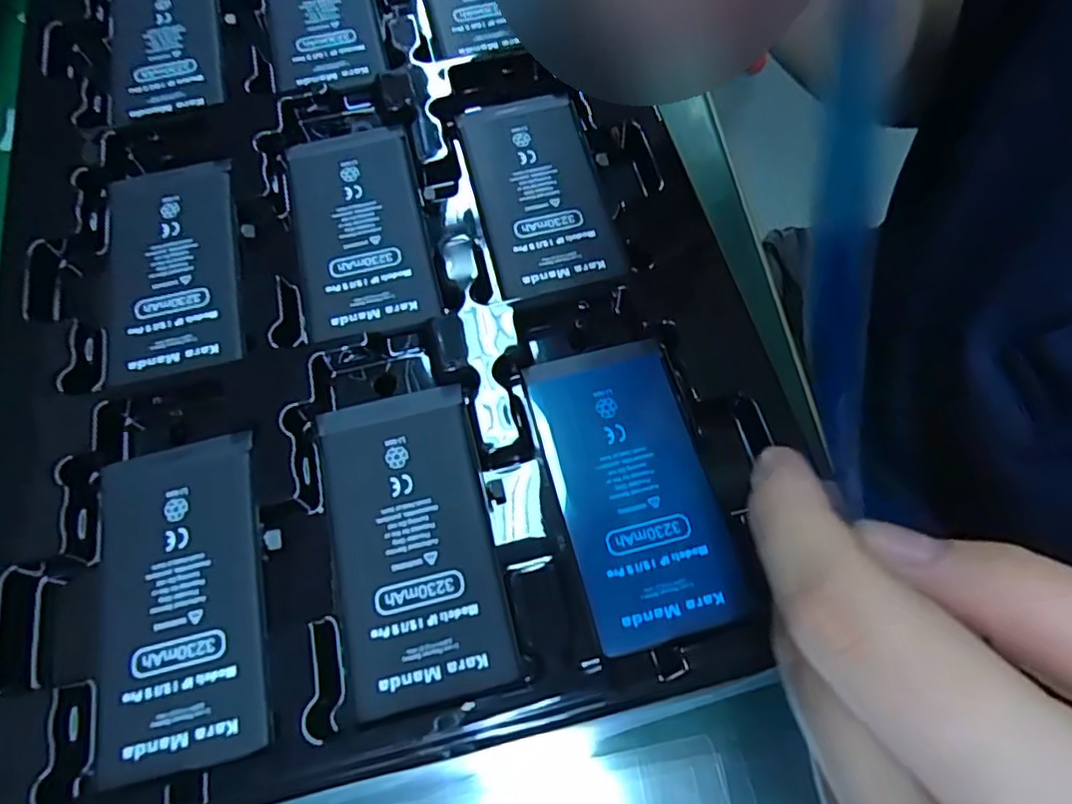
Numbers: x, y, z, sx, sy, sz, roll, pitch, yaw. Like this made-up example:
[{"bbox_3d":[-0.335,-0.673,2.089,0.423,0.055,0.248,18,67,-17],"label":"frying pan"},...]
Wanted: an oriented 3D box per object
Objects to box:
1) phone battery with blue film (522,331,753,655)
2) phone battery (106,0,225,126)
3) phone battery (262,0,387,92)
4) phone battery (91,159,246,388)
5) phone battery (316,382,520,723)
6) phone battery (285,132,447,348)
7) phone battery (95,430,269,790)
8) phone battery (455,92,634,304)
[{"bbox_3d":[0.026,0.021,0.181,0.042,0.004,0.084,-15,66,-3],"label":"phone battery with blue film"},{"bbox_3d":[-0.149,-0.145,0.257,0.047,0.004,0.080,-14,66,-3],"label":"phone battery"},{"bbox_3d":[-0.089,-0.156,0.266,0.047,0.011,0.083,-16,66,0],"label":"phone battery"},{"bbox_3d":[-0.124,-0.045,0.216,0.050,0.008,0.084,-16,66,-4],"label":"phone battery"},{"bbox_3d":[-0.035,0.037,0.178,0.042,0.004,0.084,-13,66,-3],"label":"phone battery"},{"bbox_3d":[-0.061,-0.060,0.221,0.043,0.004,0.083,-14,66,-3],"label":"phone battery"},{"bbox_3d":[-0.096,0.051,0.173,0.044,0.004,0.084,-15,66,-3],"label":"phone battery"},{"bbox_3d":[0.000,-0.075,0.226,0.042,0.004,0.082,-13,66,-2],"label":"phone battery"}]

